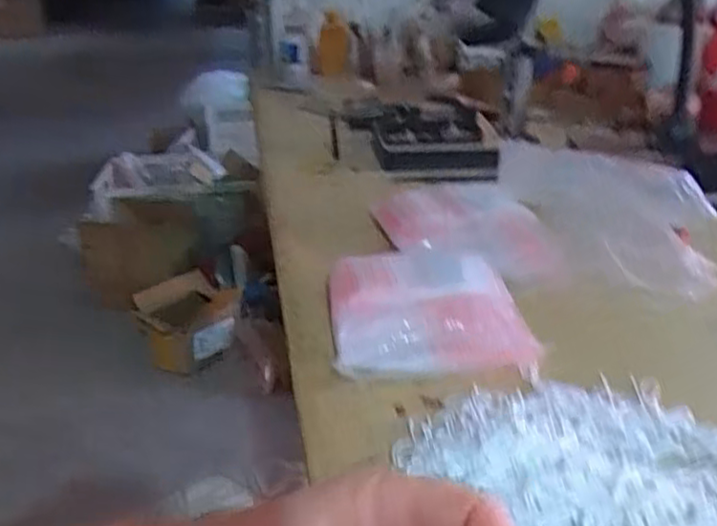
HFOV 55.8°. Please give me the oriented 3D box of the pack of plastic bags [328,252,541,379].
[{"bbox_3d":[0.057,0.035,0.615,0.162,0.028,0.183,-2,26,-4],"label":"pack of plastic bags"}]

